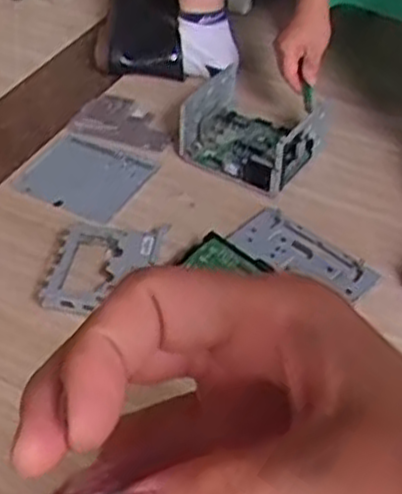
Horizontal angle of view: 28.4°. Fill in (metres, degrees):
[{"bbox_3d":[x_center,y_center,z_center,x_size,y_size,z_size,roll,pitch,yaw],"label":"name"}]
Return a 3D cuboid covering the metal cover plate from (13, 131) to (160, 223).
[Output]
[{"bbox_3d":[-0.168,-0.106,1.163,0.157,0.012,0.141,25,57,18],"label":"metal cover plate"}]

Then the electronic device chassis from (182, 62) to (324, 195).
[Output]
[{"bbox_3d":[0.066,-0.167,1.141,0.186,0.103,0.134,26,50,25],"label":"electronic device chassis"}]

